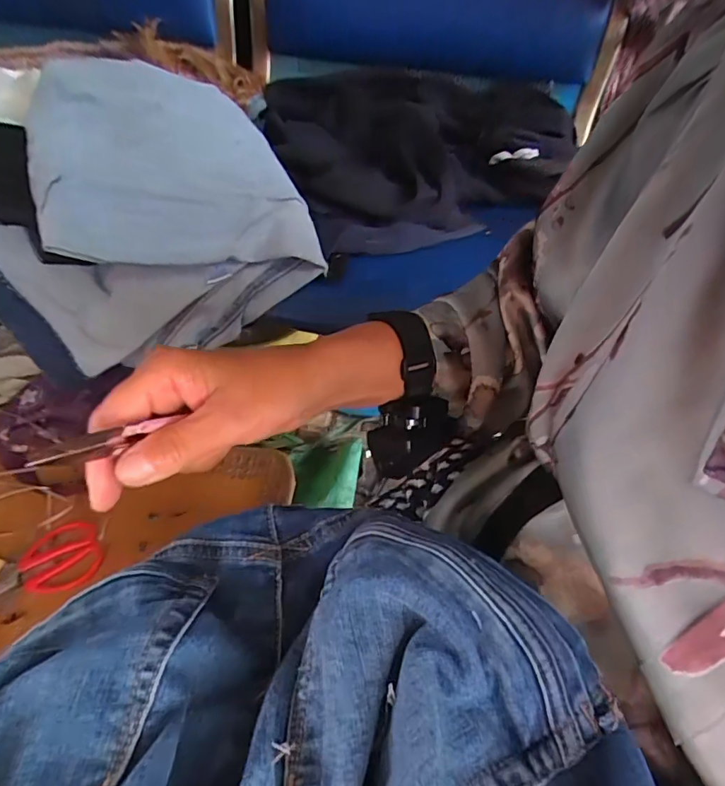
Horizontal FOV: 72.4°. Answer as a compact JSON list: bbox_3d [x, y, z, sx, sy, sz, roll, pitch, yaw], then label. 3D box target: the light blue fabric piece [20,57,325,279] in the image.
[{"bbox_3d":[-0.203,-0.232,0.499,0.228,0.088,0.292,-18,53,-20],"label":"light blue fabric piece"}]

